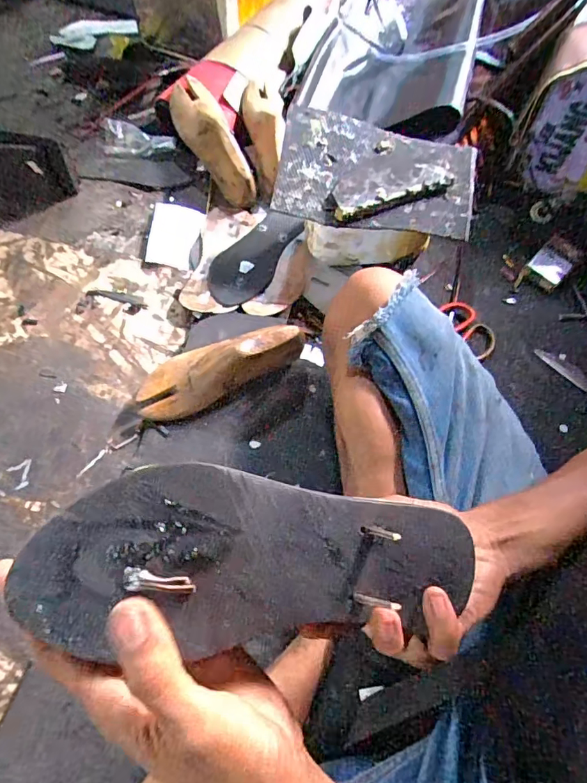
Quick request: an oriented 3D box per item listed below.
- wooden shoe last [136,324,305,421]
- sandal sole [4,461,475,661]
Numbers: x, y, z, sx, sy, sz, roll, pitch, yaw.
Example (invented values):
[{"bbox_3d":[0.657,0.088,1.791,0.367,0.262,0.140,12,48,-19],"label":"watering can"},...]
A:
[{"bbox_3d":[-0.094,-0.031,0.601,0.218,0.064,0.068,-24,66,0],"label":"wooden shoe last"},{"bbox_3d":[-0.013,0.085,0.251,0.230,0.022,0.082,6,81,-16],"label":"sandal sole"}]

